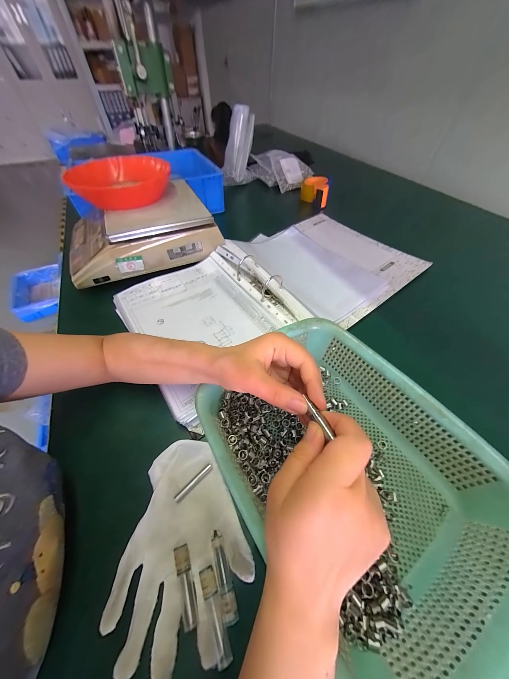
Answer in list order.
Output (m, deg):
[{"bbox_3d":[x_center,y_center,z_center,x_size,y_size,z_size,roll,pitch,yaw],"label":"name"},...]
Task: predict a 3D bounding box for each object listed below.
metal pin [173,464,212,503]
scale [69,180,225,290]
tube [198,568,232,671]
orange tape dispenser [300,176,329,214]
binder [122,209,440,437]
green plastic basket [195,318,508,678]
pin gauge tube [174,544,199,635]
[{"bbox_3d":[-0.071,0.168,0.259,0.050,0.004,0.007,-37,62,-25],"label":"metal pin"},{"bbox_3d":[-0.260,-0.246,0.507,0.298,0.097,0.232,-23,56,-16],"label":"scale"},{"bbox_3d":[-0.035,0.241,0.195,0.013,0.009,0.060,-18,55,-13],"label":"tube"},{"bbox_3d":[0.209,-0.521,0.766,0.090,0.051,0.137,7,53,5],"label":"orange tape dispenser"},{"bbox_3d":[0.064,-0.133,0.487,0.639,0.048,0.340,-31,59,-21],"label":"binder"},{"bbox_3d":[0.094,0.125,0.238,0.225,0.078,0.275,-31,59,-21],"label":"green plastic basket"},{"bbox_3d":[-0.064,0.229,0.206,0.013,0.008,0.056,-16,55,-12],"label":"pin gauge tube"}]

